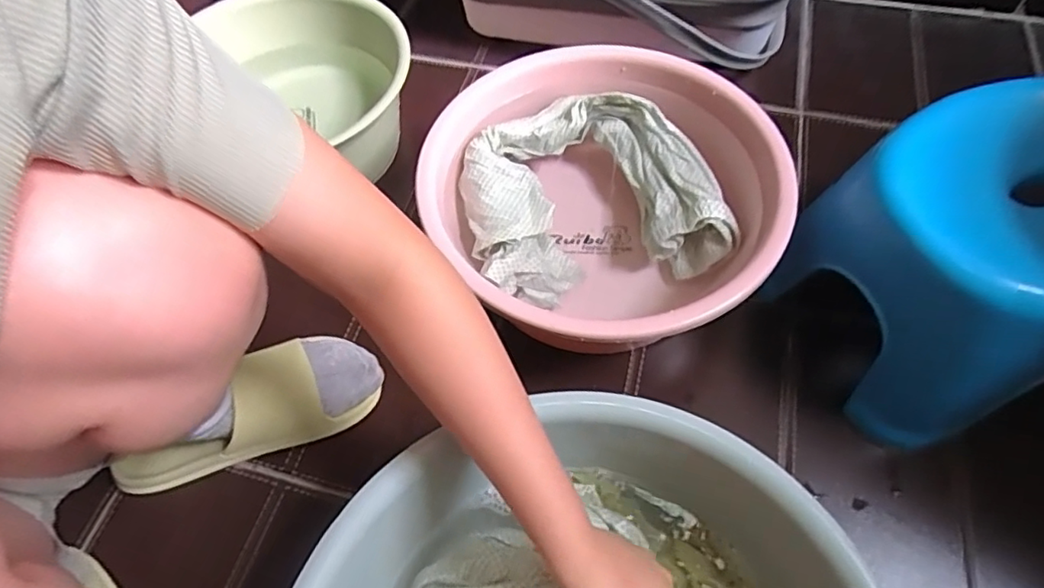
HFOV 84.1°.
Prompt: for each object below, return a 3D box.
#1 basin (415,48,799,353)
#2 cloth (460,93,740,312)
[{"bbox_3d":[0.082,-0.095,0.590,0.328,0.105,0.346,-35,63,-17],"label":"basin"},{"bbox_3d":[0.063,-0.105,0.590,0.243,0.058,0.222,-14,59,-5],"label":"cloth"}]

